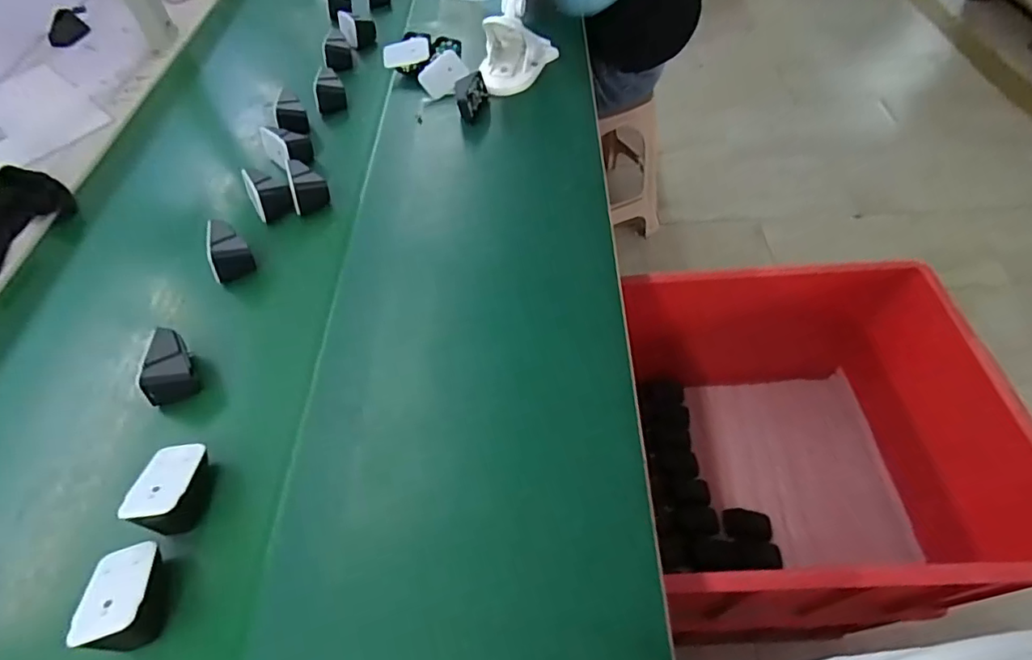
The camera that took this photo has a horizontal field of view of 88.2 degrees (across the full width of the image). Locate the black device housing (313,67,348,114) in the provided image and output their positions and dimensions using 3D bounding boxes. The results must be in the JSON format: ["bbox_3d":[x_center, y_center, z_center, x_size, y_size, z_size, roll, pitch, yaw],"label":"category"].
[{"bbox_3d":[-0.272,-0.346,0.769,0.044,0.047,0.049,-22,56,-12],"label":"black device housing"}]

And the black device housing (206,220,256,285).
[{"bbox_3d":[-0.320,-0.087,0.581,0.044,0.037,0.060,-36,60,-20],"label":"black device housing"}]

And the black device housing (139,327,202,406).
[{"bbox_3d":[-0.326,0.033,0.496,0.045,0.045,0.064,-22,52,-30],"label":"black device housing"}]

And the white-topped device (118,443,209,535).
[{"bbox_3d":[-0.277,0.127,0.428,0.042,0.037,0.066,-3,54,2],"label":"white-topped device"}]

